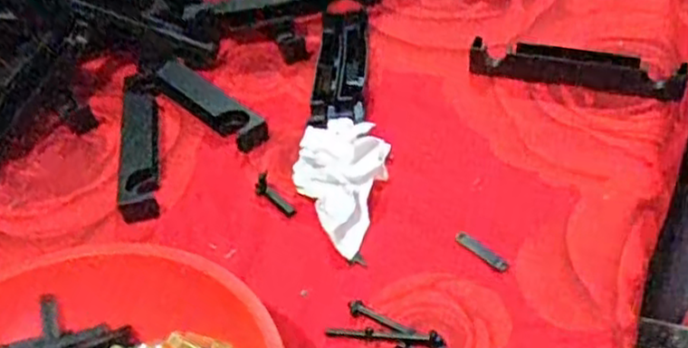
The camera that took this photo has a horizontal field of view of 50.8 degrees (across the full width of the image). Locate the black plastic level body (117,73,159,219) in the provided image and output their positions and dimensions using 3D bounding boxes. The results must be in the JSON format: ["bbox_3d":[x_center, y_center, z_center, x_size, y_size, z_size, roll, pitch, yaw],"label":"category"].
[{"bbox_3d":[-0.187,-0.034,0.664,0.032,0.034,0.195,-11,40,-4],"label":"black plastic level body"}]

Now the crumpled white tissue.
[{"bbox_3d":[-0.005,0.009,0.581,0.076,0.045,0.118,-2,41,7],"label":"crumpled white tissue"}]

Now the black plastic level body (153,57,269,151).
[{"bbox_3d":[-0.130,-0.070,0.695,0.036,0.024,0.159,-35,47,-29],"label":"black plastic level body"}]

